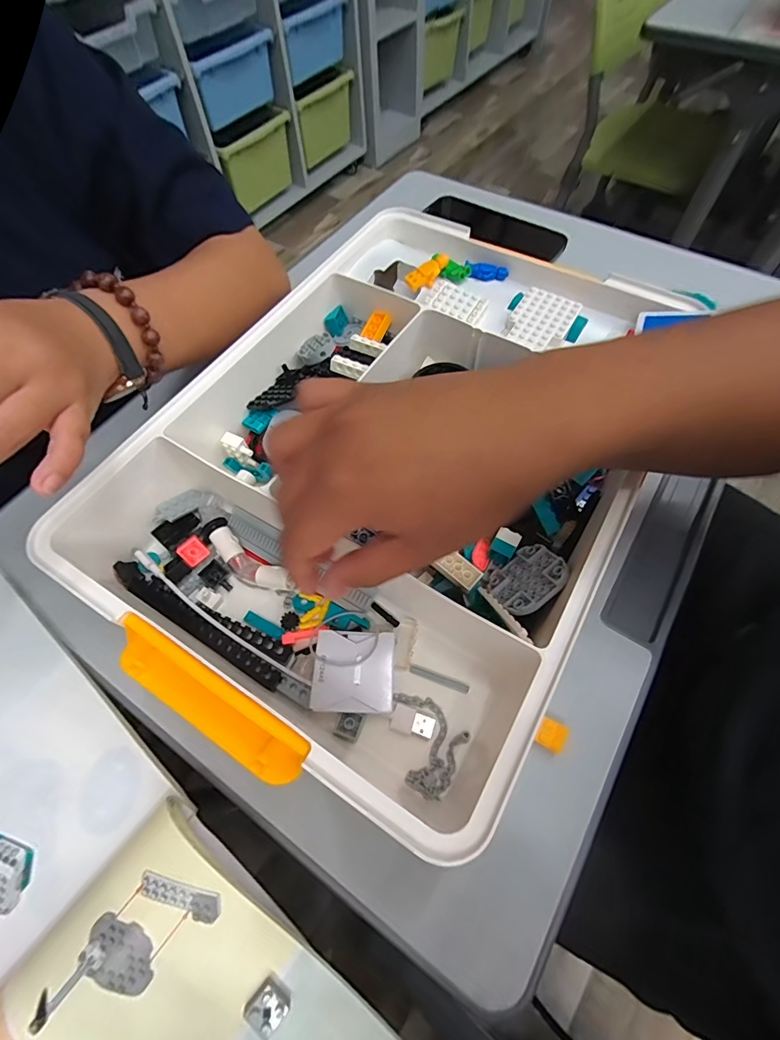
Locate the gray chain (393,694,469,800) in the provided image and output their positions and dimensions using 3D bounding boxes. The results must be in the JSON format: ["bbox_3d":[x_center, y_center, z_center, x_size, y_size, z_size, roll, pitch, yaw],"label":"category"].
[{"bbox_3d":[0.018,0.135,0.273,0.050,0.004,0.047,26,65,16],"label":"gray chain"}]

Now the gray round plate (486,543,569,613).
[{"bbox_3d":[0.088,0.038,0.291,0.048,0.004,0.048,-40,25,3],"label":"gray round plate"}]

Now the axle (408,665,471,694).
[{"bbox_3d":[0.032,0.103,0.291,0.039,0.004,0.006,18,63,12],"label":"axle"}]

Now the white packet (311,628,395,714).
[{"bbox_3d":[-0.022,0.093,0.279,0.049,0.004,0.048,3,63,-2],"label":"white packet"}]

